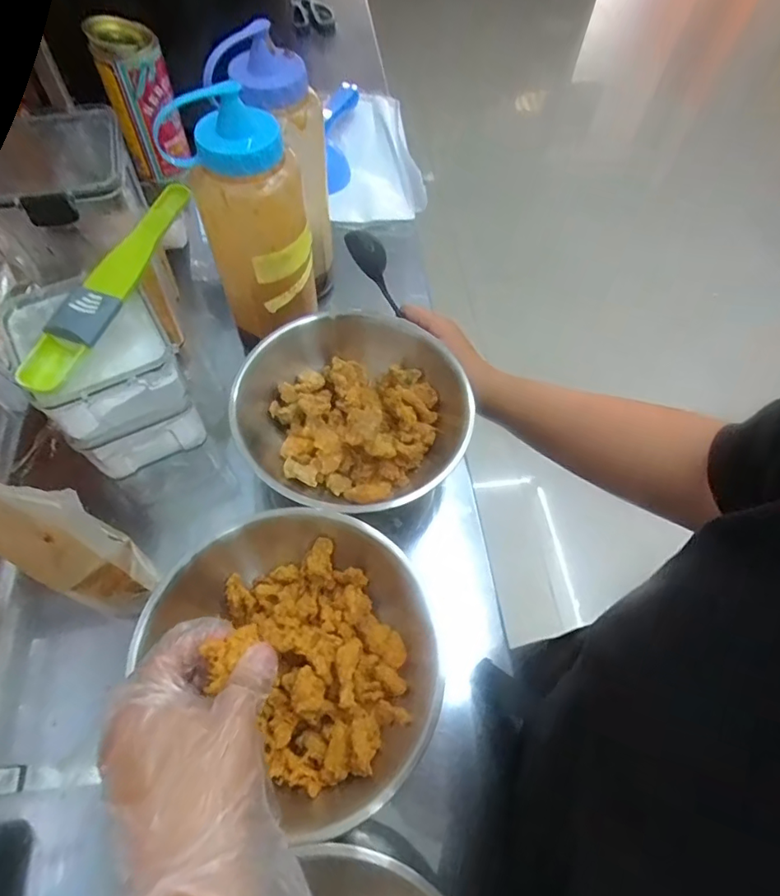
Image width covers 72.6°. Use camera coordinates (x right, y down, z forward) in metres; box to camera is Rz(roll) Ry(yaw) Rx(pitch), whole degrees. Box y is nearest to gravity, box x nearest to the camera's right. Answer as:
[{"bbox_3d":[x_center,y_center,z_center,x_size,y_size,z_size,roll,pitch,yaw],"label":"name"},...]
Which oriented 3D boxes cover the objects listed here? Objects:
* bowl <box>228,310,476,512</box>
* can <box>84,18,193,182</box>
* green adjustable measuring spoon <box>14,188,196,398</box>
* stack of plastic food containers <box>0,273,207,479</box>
[{"bbox_3d":[-0.039,-0.038,0.473,0.183,0.079,0.182,-1,60,1],"label":"bowl"},{"bbox_3d":[-0.299,-0.421,0.643,0.074,0.149,0.069,-19,61,-9],"label":"can"},{"bbox_3d":[-0.213,-0.136,0.418,0.038,0.027,0.220,12,61,8],"label":"green adjustable measuring spoon"},{"bbox_3d":[-0.230,-0.056,0.450,0.099,0.134,0.110,-28,63,-14],"label":"stack of plastic food containers"}]

